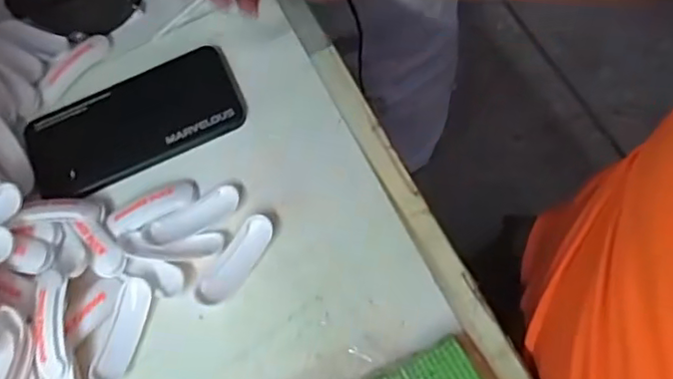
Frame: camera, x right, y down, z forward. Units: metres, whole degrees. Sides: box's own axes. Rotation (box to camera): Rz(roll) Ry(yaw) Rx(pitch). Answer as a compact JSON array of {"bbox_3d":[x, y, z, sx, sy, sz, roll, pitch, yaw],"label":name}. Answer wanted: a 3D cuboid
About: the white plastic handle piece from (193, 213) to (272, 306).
[{"bbox_3d":[-0.069,0.049,0.411,0.023,0.010,0.070,34,75,14],"label":"white plastic handle piece"}]

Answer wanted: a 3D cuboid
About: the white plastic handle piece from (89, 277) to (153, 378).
[{"bbox_3d":[-0.143,0.095,0.400,0.023,0.013,0.069,16,71,9],"label":"white plastic handle piece"}]

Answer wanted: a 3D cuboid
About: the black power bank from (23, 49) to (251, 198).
[{"bbox_3d":[-0.152,-0.051,0.453,0.161,0.008,0.075,-23,70,-6],"label":"black power bank"}]

